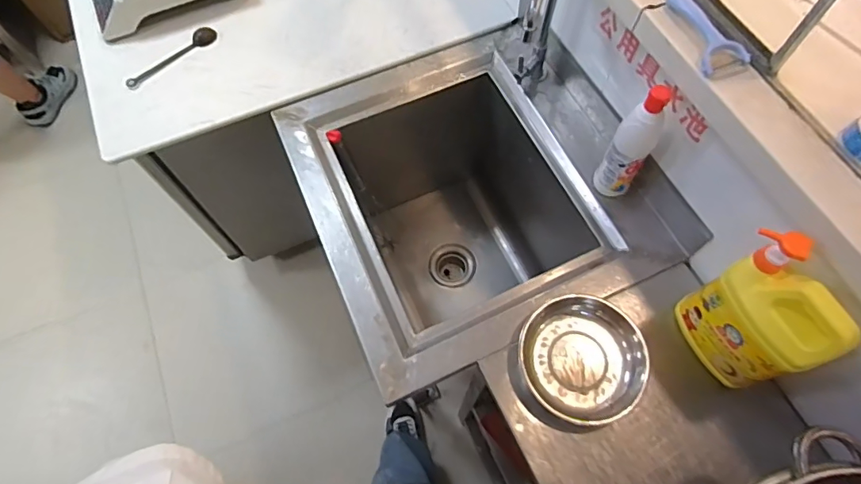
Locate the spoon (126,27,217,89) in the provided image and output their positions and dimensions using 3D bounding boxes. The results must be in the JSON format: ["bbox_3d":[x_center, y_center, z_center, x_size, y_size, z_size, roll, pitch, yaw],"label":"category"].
[{"bbox_3d":[-0.541,-0.386,1.029,0.043,0.016,0.208,42,72,18],"label":"spoon"}]

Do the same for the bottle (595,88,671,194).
[{"bbox_3d":[0.322,-0.154,0.782,0.063,0.230,0.053,32,70,15],"label":"bottle"}]

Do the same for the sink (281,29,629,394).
[{"bbox_3d":[0.033,-0.010,1.092,0.480,0.452,0.608,-22,66,-9],"label":"sink"}]

